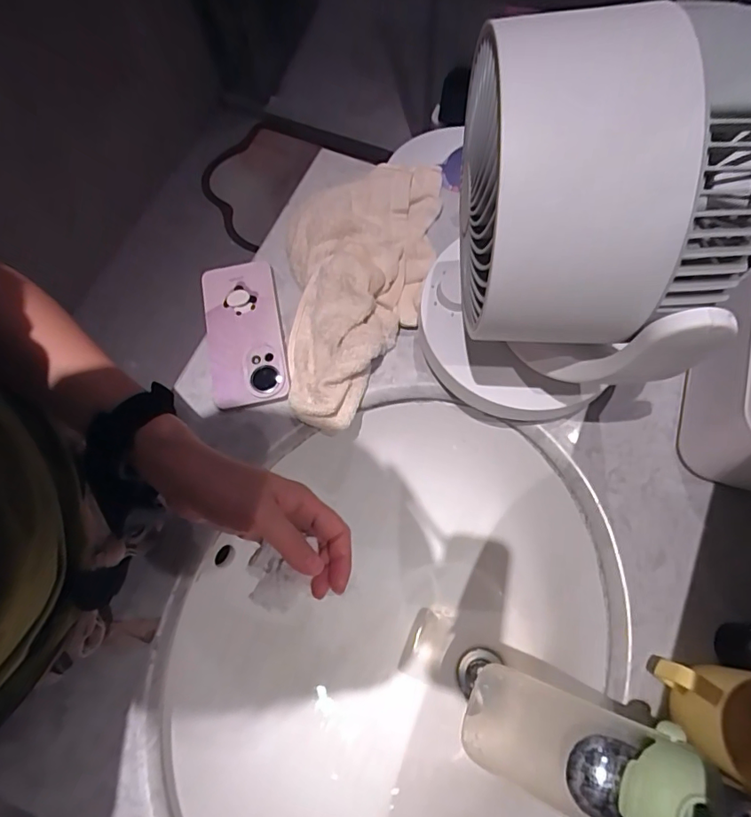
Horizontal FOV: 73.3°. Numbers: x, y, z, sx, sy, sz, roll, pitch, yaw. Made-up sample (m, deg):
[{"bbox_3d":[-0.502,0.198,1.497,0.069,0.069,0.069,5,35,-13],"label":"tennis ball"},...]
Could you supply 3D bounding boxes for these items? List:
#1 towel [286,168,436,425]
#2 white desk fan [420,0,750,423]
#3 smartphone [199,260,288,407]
[{"bbox_3d":[-0.021,-0.140,0.526,0.156,0.044,0.321,5,70,5],"label":"towel"},{"bbox_3d":[0.126,-0.112,0.372,0.170,0.275,0.188,1,70,3],"label":"white desk fan"},{"bbox_3d":[-0.139,-0.079,0.530,0.078,0.015,0.159,-12,70,-2],"label":"smartphone"}]

